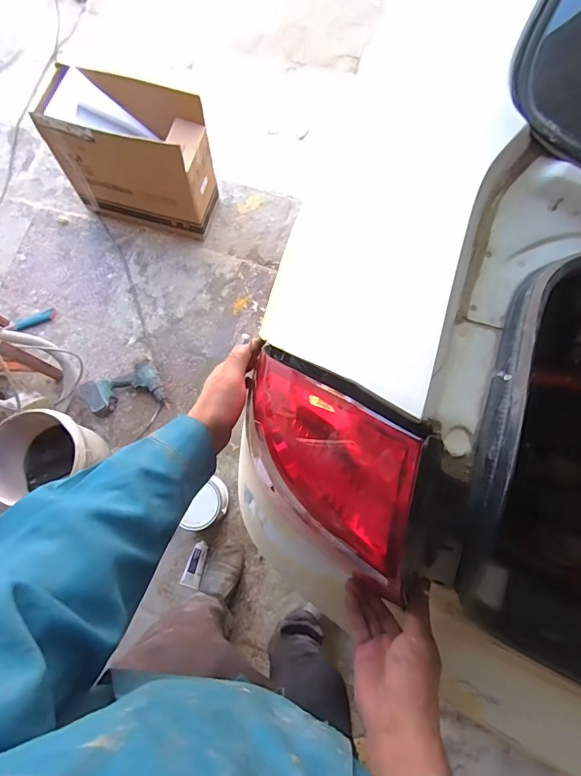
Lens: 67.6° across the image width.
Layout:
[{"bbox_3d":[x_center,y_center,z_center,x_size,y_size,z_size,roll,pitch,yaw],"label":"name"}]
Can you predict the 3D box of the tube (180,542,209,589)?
[{"bbox_3d":[-0.287,0.536,1.320,0.058,0.024,0.135,17,77,4],"label":"tube"}]

